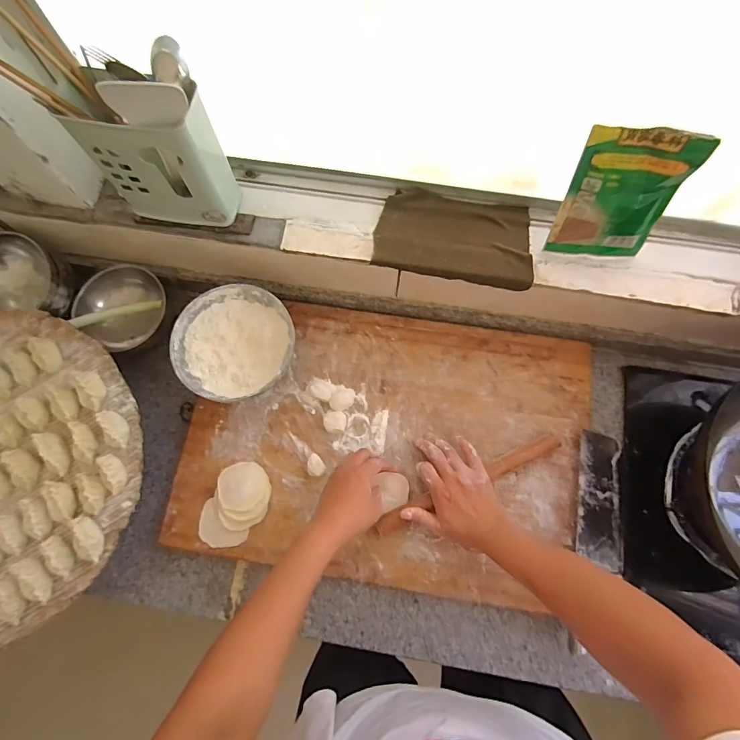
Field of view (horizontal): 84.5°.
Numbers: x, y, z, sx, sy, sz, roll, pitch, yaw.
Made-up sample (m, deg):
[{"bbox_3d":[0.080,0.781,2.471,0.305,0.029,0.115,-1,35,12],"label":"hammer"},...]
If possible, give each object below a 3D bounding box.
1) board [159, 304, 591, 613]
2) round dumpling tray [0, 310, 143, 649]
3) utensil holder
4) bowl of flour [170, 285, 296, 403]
[{"bbox_3d":[0.021,0.104,0.608,0.586,0.030,0.391,8,74,4],"label":"board"},{"bbox_3d":[-0.494,0.117,0.500,0.384,0.041,0.407,0,74,1],"label":"round dumpling tray"},{"bbox_3d":[-0.242,-0.243,0.470,0.138,0.182,0.062,3,74,2],"label":"utensil holder"},{"bbox_3d":[-0.196,-0.035,0.606,0.165,0.074,0.166,0,74,1],"label":"bowl of flour"}]

